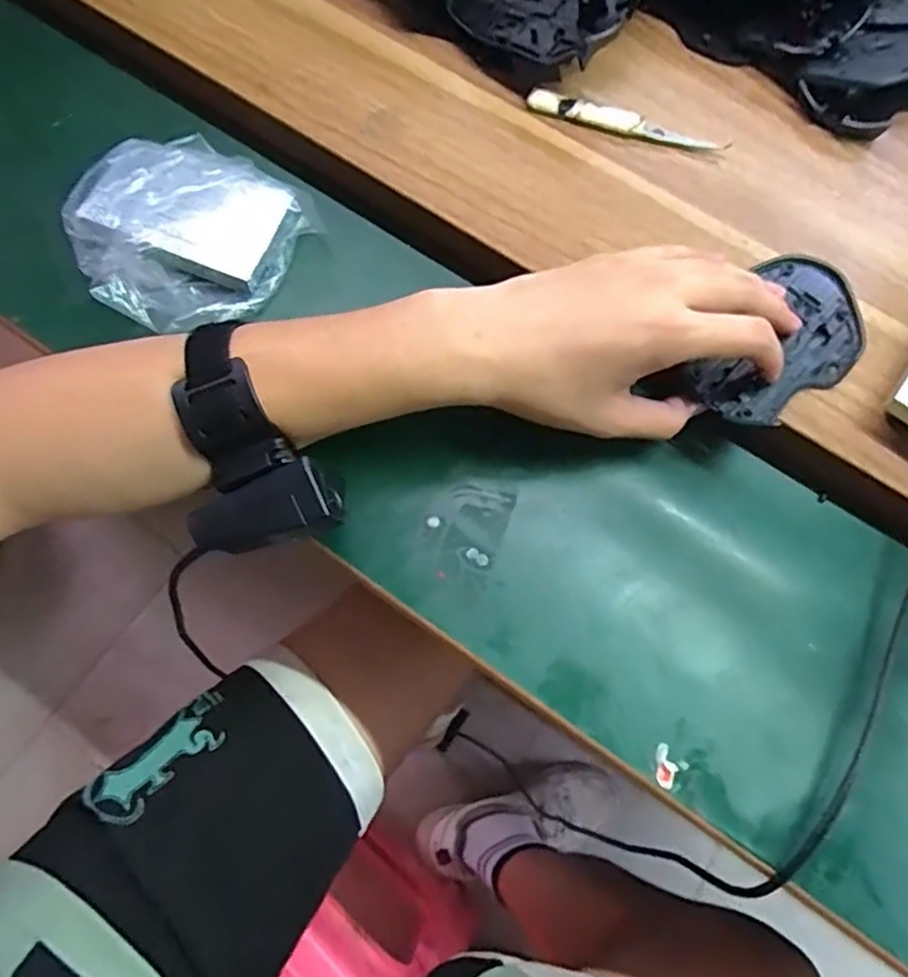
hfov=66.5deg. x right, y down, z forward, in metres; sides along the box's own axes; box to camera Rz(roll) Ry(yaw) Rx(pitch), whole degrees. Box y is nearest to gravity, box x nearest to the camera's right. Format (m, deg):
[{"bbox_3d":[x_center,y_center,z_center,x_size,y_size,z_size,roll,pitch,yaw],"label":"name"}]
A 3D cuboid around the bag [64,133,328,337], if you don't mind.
[{"bbox_3d":[-0.151,-0.138,0.373,0.128,0.050,0.106,18,71,3],"label":"bag"}]

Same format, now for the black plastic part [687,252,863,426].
[{"bbox_3d":[0.173,-0.077,0.365,0.066,0.008,0.115,42,74,11],"label":"black plastic part"}]

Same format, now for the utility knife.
[{"bbox_3d":[0.102,-0.217,0.407,0.116,0.010,0.013,15,71,2],"label":"utility knife"}]

